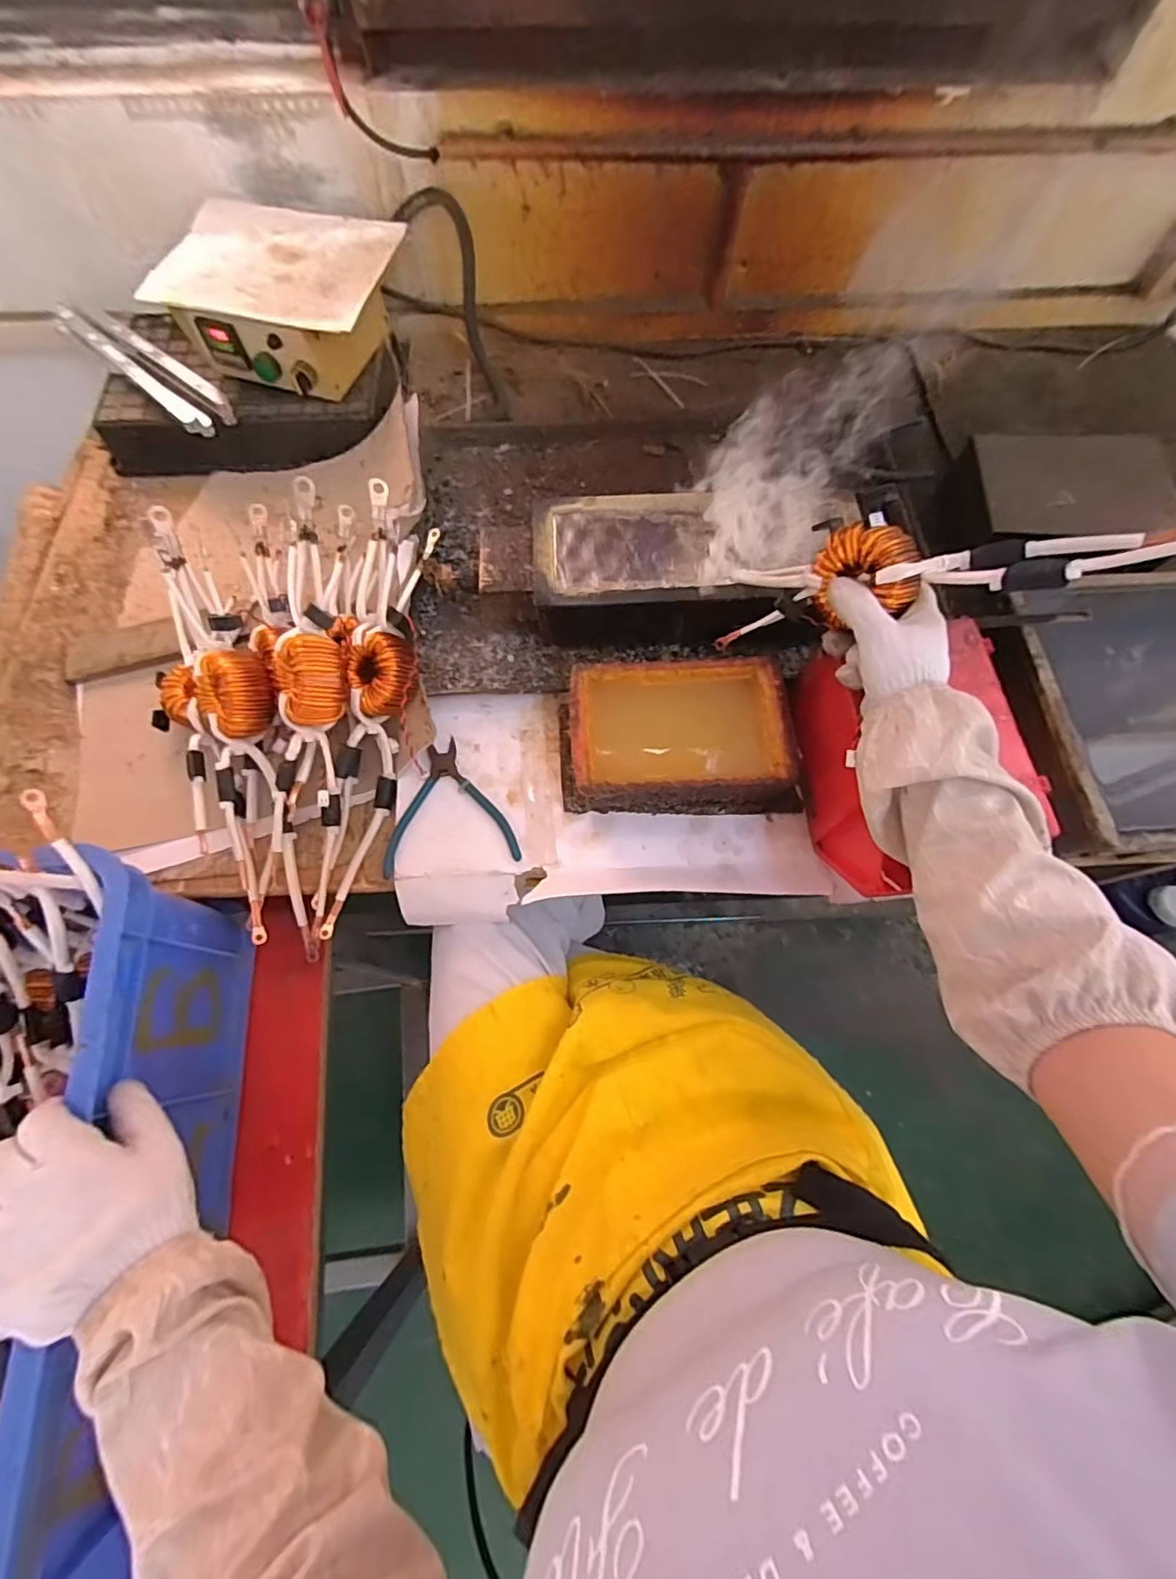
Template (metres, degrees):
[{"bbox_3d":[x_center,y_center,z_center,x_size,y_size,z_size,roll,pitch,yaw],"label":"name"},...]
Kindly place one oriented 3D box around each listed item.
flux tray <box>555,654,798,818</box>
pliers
[{"bbox_3d":[0.086,-0.050,0.555,0.221,0.066,0.136,-2,68,-1],"label":"flux tray"},{"bbox_3d":[-0.136,0.012,0.561,0.125,0.010,0.132,-7,69,-3],"label":"pliers"}]

